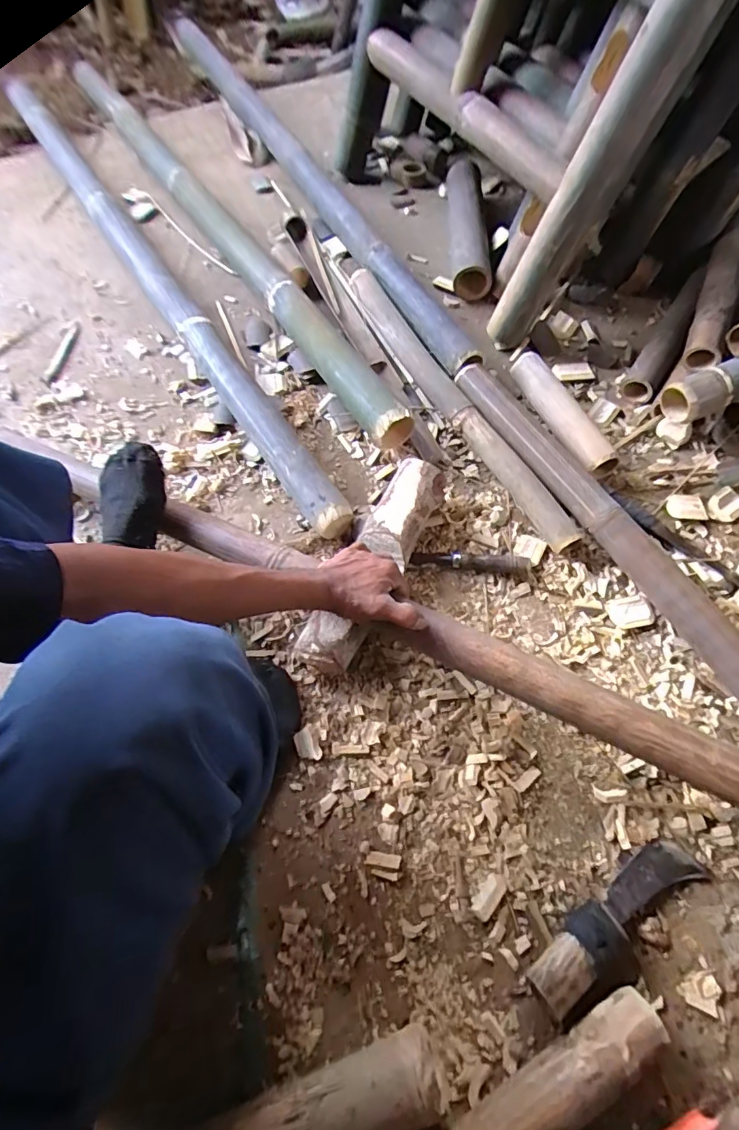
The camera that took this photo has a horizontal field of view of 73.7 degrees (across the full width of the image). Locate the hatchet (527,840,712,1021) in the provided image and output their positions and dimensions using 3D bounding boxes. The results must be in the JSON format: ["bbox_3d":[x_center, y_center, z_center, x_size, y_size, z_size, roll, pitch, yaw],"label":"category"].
[{"bbox_3d":[0.274,0.388,0.537,0.234,0.042,0.063,-31,68,-13],"label":"hatchet"}]

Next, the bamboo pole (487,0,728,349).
[{"bbox_3d":[0.324,-0.562,0.729,0.066,0.501,0.071,-15,63,-29],"label":"bamboo pole"}]

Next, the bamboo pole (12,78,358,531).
[{"bbox_3d":[-0.453,-0.597,0.988,0.073,0.076,1.448,-32,68,-13],"label":"bamboo pole"}]

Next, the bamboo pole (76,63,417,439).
[{"bbox_3d":[-0.336,-0.759,1.054,0.084,0.084,1.505,-31,68,-13],"label":"bamboo pole"}]

